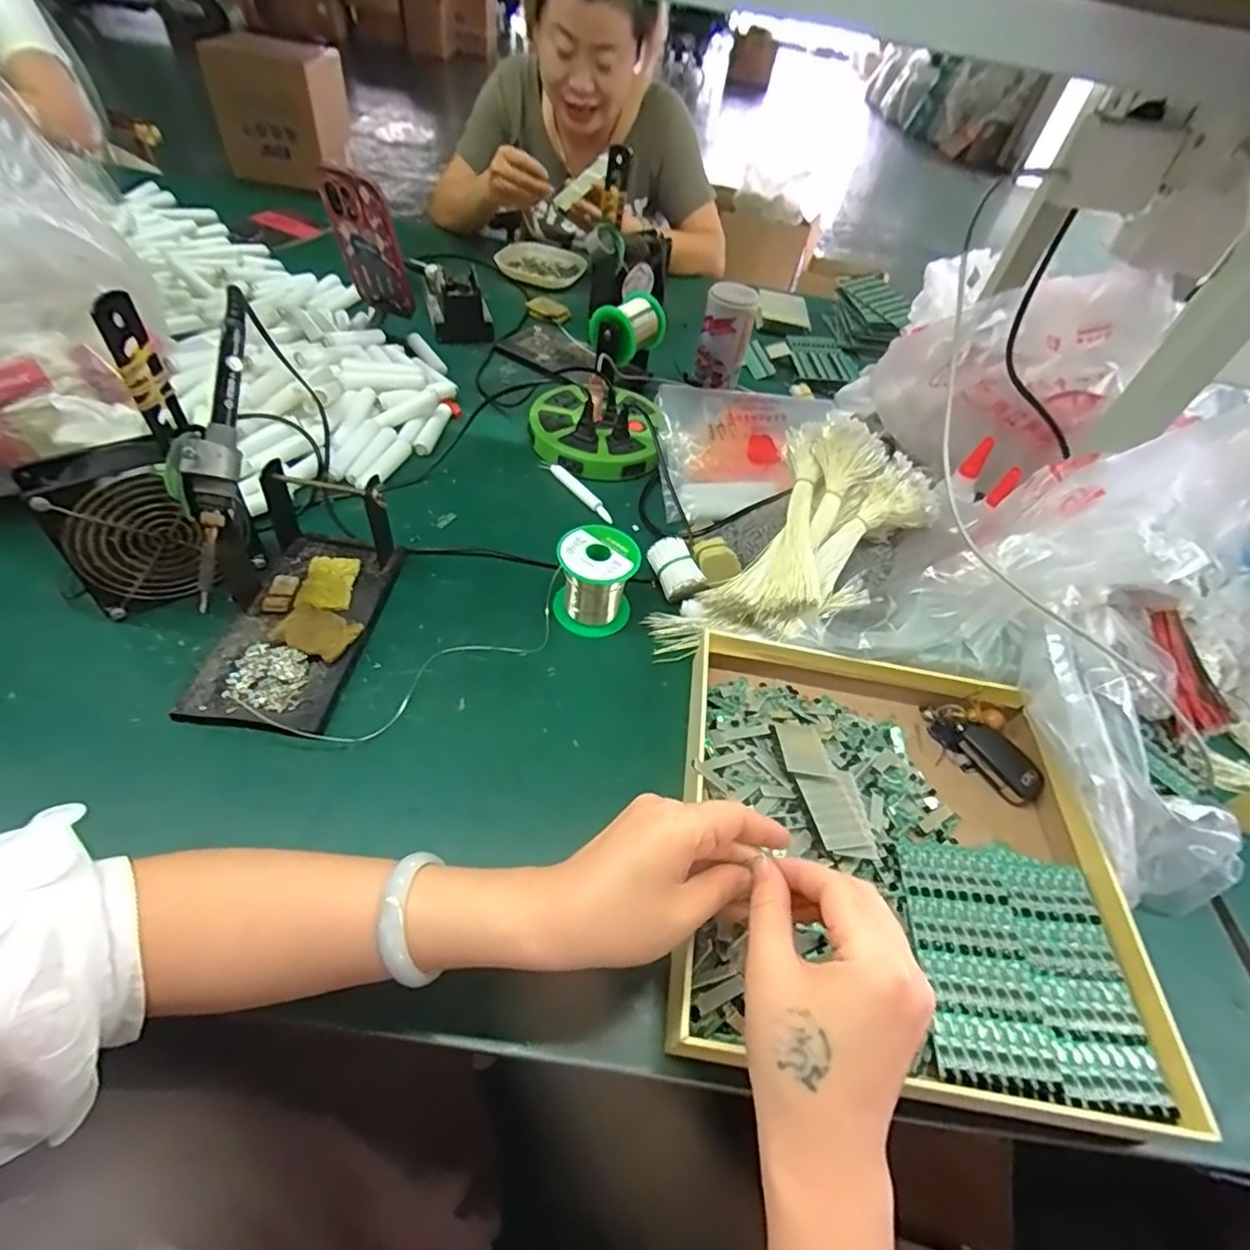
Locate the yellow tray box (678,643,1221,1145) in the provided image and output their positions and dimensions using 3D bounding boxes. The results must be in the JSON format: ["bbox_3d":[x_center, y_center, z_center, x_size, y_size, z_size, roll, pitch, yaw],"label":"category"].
[{"bbox_3d":[0.183,0.144,0.416,0.288,0.041,0.297,11,49,-1],"label":"yellow tray box"}]

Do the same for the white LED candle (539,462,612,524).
[{"bbox_3d":[-0.051,-0.149,0.652,0.019,0.012,0.114,-35,61,-27],"label":"white LED candle"}]

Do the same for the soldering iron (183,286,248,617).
[{"bbox_3d":[-0.262,-0.113,0.382,0.020,0.037,0.204,10,94,4],"label":"soldering iron"}]

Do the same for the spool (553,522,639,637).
[{"bbox_3d":[-0.025,-0.041,0.525,0.066,0.075,0.069,5,49,-6],"label":"spool"}]

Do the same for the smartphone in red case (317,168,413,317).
[{"bbox_3d":[-0.307,-0.453,0.724,0.071,0.193,0.019,9,72,-4],"label":"smartphone in red case"}]

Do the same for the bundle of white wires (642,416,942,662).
[{"bbox_3d":[0.136,-0.062,0.530,0.261,0.063,0.147,-45,63,0],"label":"bundle of white wires"}]

